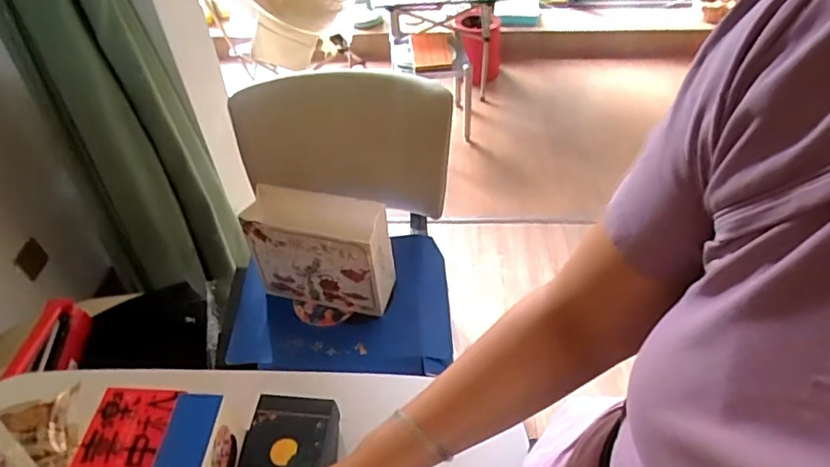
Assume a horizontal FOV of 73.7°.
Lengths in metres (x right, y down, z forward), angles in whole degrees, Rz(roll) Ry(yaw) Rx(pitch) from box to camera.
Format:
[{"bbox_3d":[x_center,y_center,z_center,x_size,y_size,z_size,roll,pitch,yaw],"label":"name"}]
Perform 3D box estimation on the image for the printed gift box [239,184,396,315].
[{"bbox_3d":[-0.186,0.036,1.117,0.267,0.221,0.120,7,47,9],"label":"printed gift box"}]

